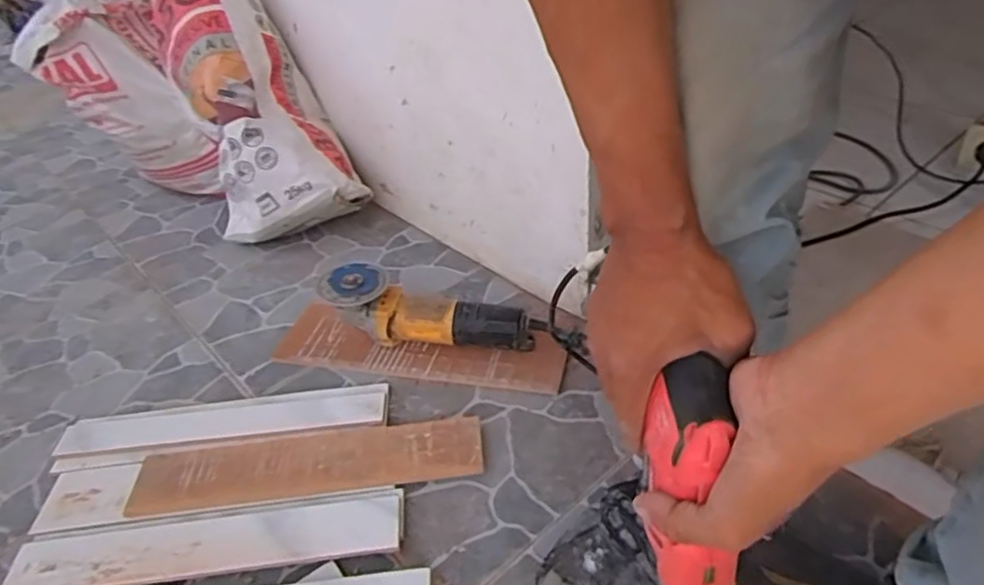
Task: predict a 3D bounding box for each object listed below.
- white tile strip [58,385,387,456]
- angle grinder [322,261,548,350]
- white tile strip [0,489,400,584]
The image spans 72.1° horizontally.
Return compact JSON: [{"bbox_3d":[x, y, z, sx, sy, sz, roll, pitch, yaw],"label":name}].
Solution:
[{"bbox_3d":[-0.331,0.158,0.839,0.400,0.014,0.074,-6,38,1],"label":"white tile strip"},{"bbox_3d":[-0.081,0.031,0.898,0.299,0.080,0.078,14,41,5],"label":"angle grinder"},{"bbox_3d":[-0.295,0.254,0.691,0.397,0.005,0.069,-7,38,0],"label":"white tile strip"}]

